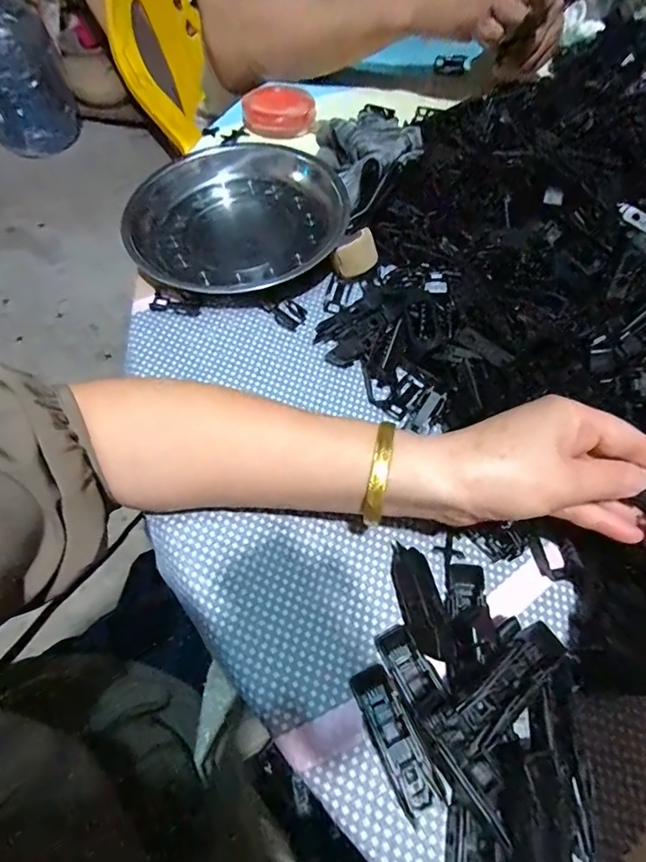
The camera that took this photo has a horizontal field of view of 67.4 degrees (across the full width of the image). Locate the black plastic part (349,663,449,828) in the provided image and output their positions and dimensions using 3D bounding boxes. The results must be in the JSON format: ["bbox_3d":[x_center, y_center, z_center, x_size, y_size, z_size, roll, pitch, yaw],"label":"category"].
[{"bbox_3d":[0.036,0.153,0.241,0.020,0.014,0.066,-20,62,-14],"label":"black plastic part"}]

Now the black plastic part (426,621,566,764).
[{"bbox_3d":[0.085,0.124,0.231,0.073,0.023,0.023,-41,68,-8],"label":"black plastic part"}]

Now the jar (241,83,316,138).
[{"bbox_3d":[-0.048,-0.343,0.523,0.074,0.029,0.060,-9,60,-9],"label":"jar"}]

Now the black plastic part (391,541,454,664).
[{"bbox_3d":[0.056,0.096,0.277,0.022,0.013,0.066,-7,60,-7],"label":"black plastic part"}]

